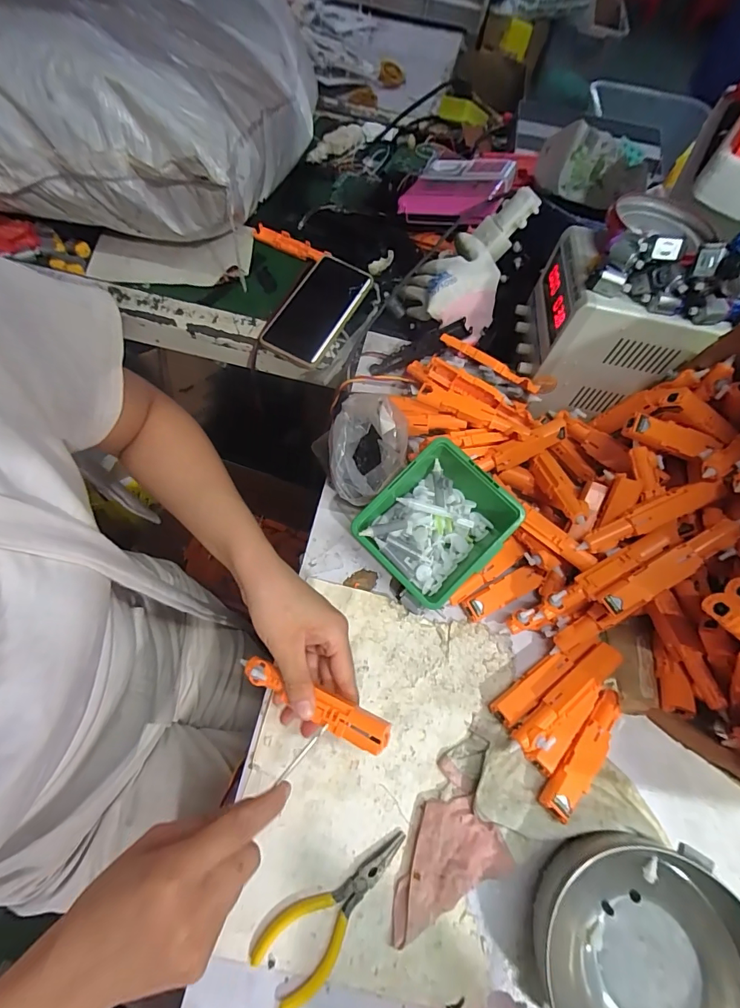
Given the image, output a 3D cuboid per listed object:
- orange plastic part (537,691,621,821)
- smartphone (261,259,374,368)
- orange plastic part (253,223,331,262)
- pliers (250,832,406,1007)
[{"bbox_3d":[0.182,0.208,0.363,0.024,0.015,0.118,44,60,14],"label":"orange plastic part"},{"bbox_3d":[-0.072,-0.254,0.552,0.092,0.010,0.169,28,66,6],"label":"smartphone"},{"bbox_3d":[-0.113,-0.372,0.619,0.113,0.015,0.025,26,66,5],"label":"orange plastic part"},{"bbox_3d":[-0.024,0.305,0.326,0.128,0.008,0.049,-37,75,-20],"label":"pliers"}]

